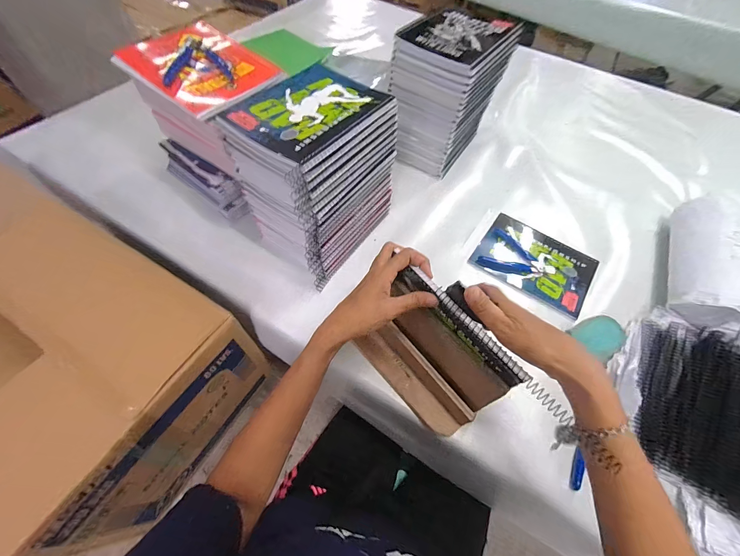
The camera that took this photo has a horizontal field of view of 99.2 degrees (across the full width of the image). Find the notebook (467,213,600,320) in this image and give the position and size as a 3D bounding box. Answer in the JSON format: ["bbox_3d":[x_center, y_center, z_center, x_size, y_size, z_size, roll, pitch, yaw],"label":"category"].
[{"bbox_3d":[0.310,-0.031,0.592,0.200,0.008,0.153,32,62,16],"label":"notebook"}]

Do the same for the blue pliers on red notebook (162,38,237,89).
[{"bbox_3d":[-0.252,-0.315,0.462,0.088,0.016,0.116,-14,60,-11],"label":"blue pliers on red notebook"}]

